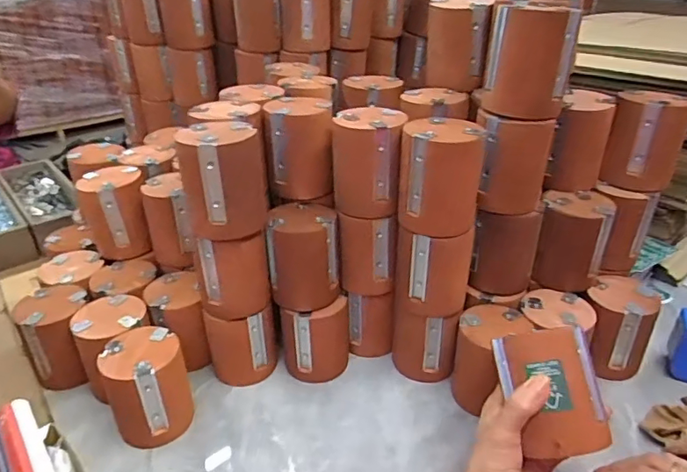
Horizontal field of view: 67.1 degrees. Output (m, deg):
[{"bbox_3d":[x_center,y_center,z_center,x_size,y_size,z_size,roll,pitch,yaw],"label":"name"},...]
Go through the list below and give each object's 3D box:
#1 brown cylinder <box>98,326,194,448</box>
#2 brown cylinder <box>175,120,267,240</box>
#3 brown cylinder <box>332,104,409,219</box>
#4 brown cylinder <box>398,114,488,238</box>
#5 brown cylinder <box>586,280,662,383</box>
[{"bbox_3d":[-0.208,0.161,0.551,0.075,0.104,0.073,-13,33,-22],"label":"brown cylinder"},{"bbox_3d":[-0.121,-0.058,0.524,0.078,0.101,0.075,-6,31,-11],"label":"brown cylinder"},{"bbox_3d":[0.028,-0.082,0.568,0.075,0.101,0.069,7,31,11],"label":"brown cylinder"},{"bbox_3d":[0.098,-0.062,0.525,0.083,0.097,0.077,6,31,10],"label":"brown cylinder"},{"bbox_3d":[0.324,0.107,0.616,0.077,0.099,0.076,4,30,6],"label":"brown cylinder"}]

